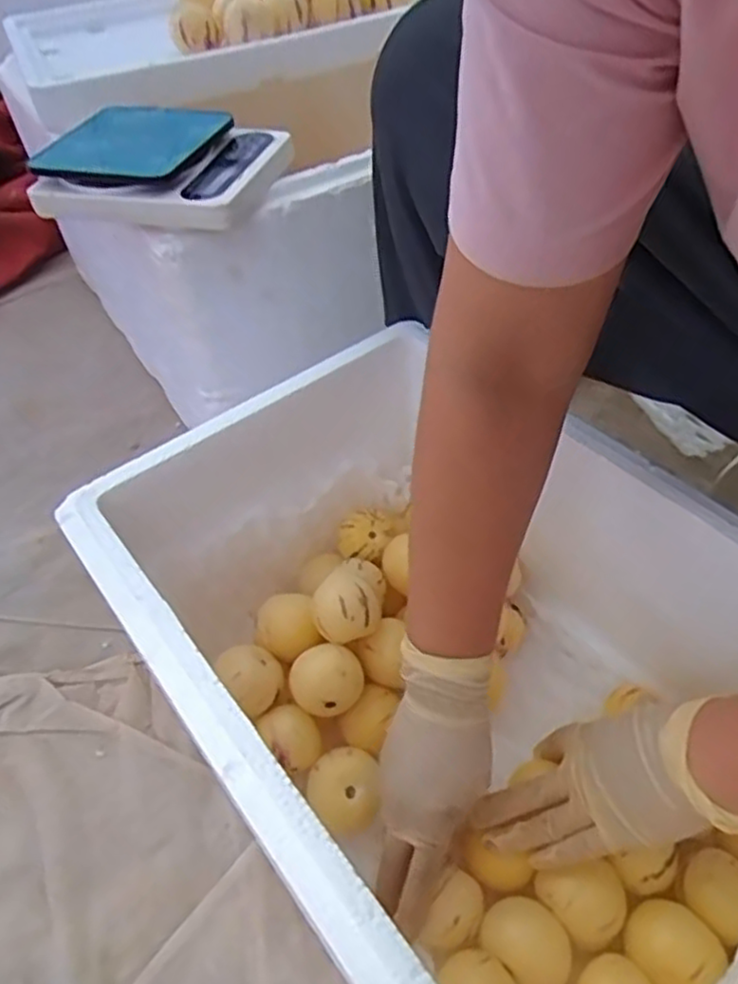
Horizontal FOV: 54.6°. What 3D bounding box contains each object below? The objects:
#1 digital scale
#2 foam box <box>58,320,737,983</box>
[{"bbox_3d":[-0.163,-0.263,0.575,0.182,0.037,0.156,5,48,10],"label":"digital scale"},{"bbox_3d":[0.058,0.123,0.439,0.286,0.209,0.433,-32,52,-22],"label":"foam box"}]

